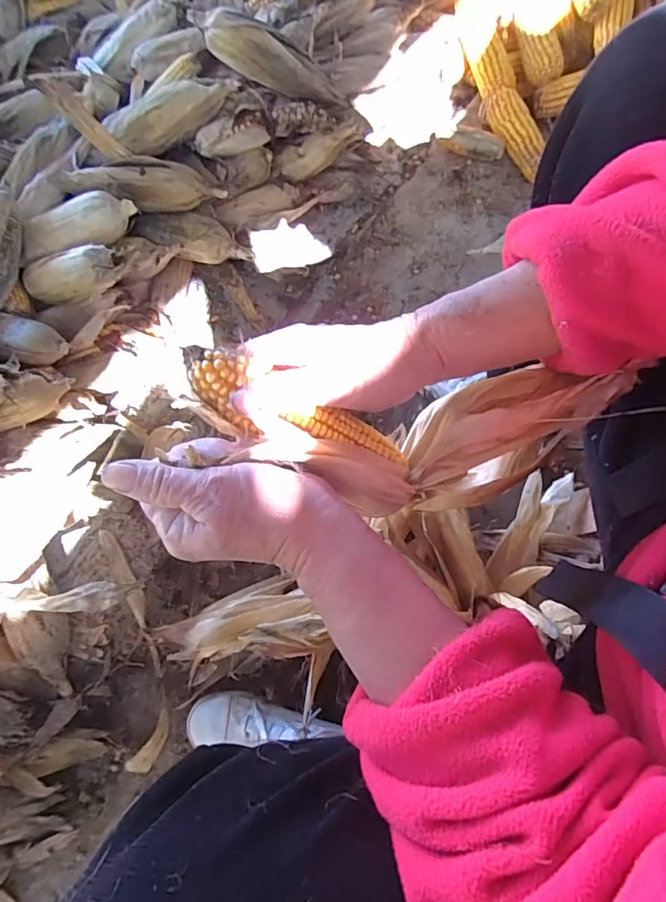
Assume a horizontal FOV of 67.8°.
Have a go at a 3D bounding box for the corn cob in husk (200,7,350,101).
[{"bbox_3d":[-0.078,-0.525,0.666,0.199,0.054,0.044,20,74,-13],"label":"corn cob in husk"}]

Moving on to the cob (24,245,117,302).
[{"bbox_3d":[-0.348,-0.235,0.656,0.186,0.051,0.048,-2,70,34],"label":"cob"}]

